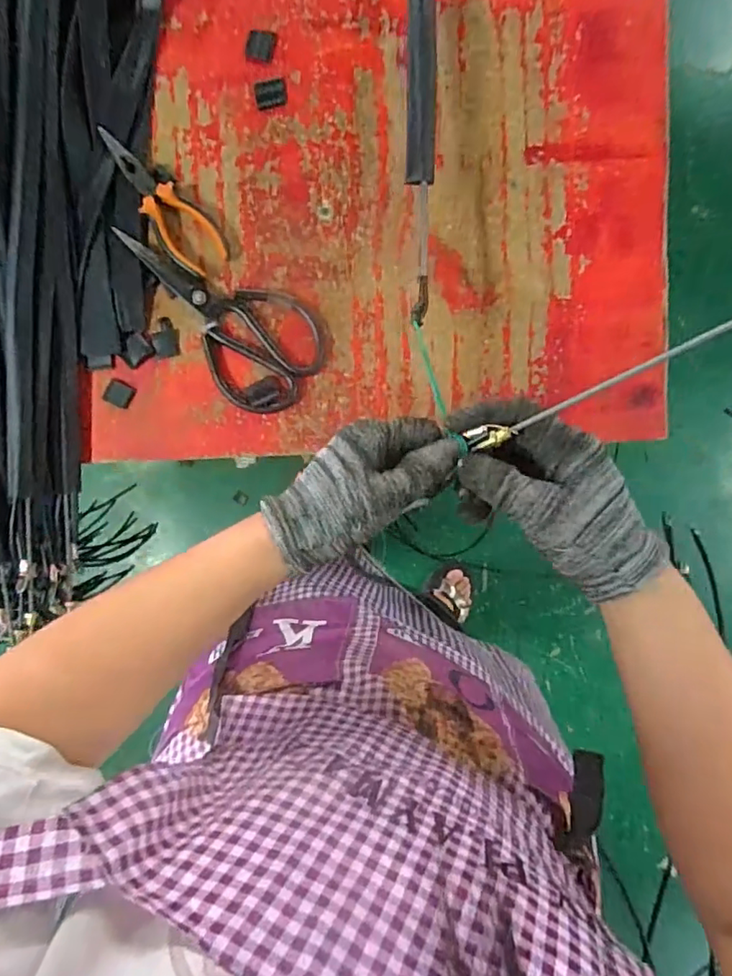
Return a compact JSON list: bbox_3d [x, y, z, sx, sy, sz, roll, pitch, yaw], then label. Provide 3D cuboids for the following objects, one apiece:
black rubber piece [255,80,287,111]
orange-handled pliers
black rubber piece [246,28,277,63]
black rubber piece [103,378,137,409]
[{"bbox_3d":[-0.090,-0.373,0.532,0.029,0.004,0.024,-11,93,4],"label":"black rubber piece"},{"bbox_3d":[-0.200,-0.269,0.532,0.156,0.017,0.049,44,95,0],"label":"orange-handled pliers"},{"bbox_3d":[-0.100,-0.421,0.536,0.027,0.004,0.028,9,94,3],"label":"black rubber piece"},{"bbox_3d":[-0.245,-0.094,0.560,0.026,0.004,0.024,27,95,1],"label":"black rubber piece"}]

